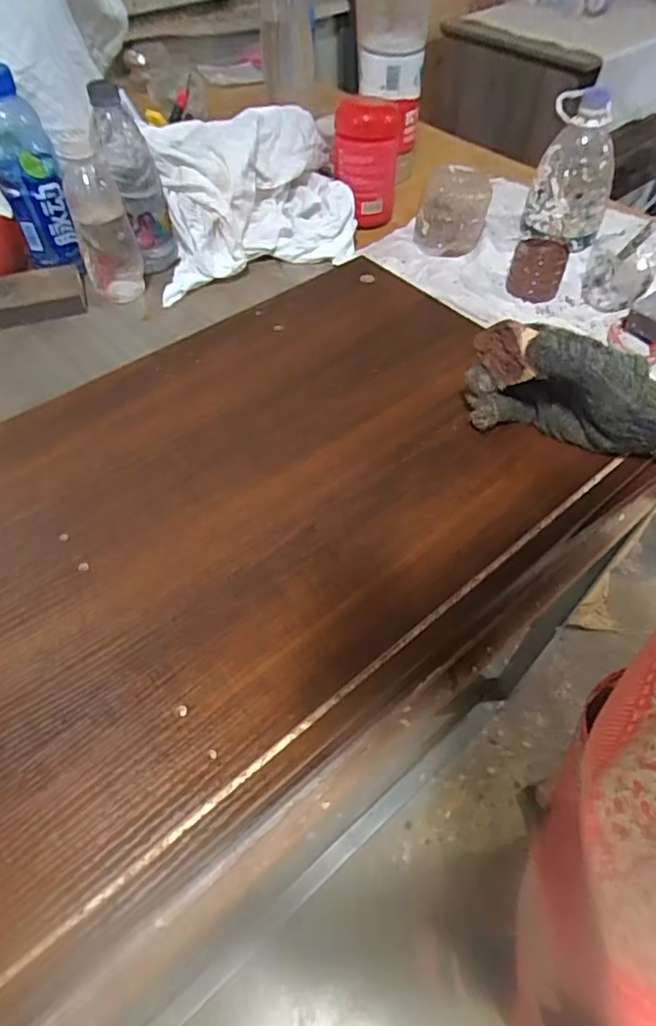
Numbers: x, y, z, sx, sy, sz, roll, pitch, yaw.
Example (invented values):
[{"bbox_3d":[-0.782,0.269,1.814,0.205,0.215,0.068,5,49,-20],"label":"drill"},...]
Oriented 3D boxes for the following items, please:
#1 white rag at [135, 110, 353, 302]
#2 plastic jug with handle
[{"bbox_3d":[-0.097,-0.420,0.737,0.241,0.126,0.262,-8,54,-5],"label":"white rag"},{"bbox_3d":[0.319,-0.439,0.731,0.102,0.151,0.102,14,55,11],"label":"plastic jug with handle"}]

